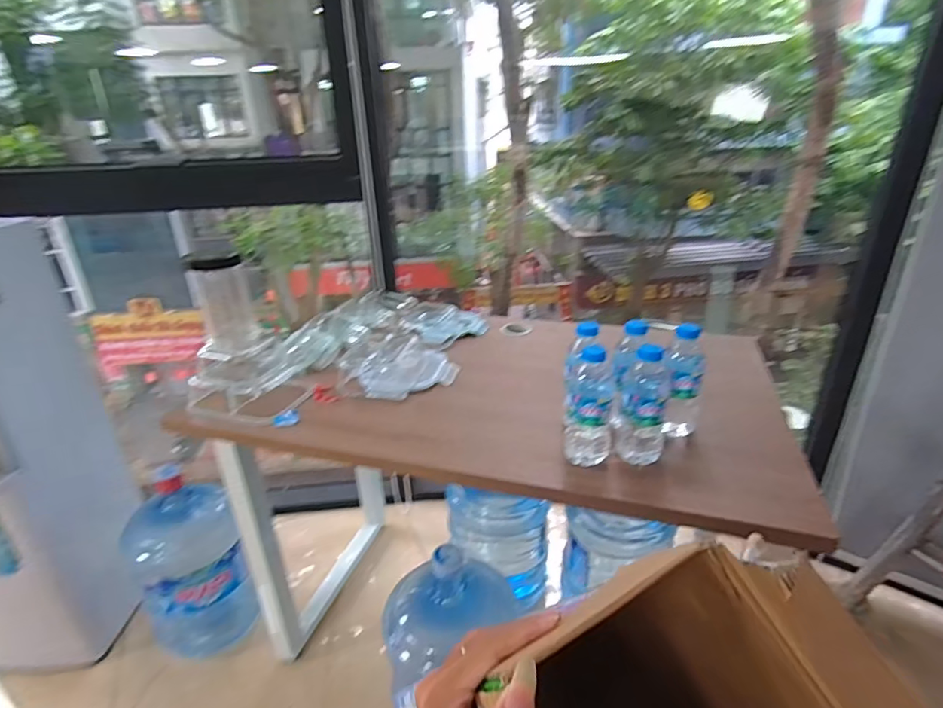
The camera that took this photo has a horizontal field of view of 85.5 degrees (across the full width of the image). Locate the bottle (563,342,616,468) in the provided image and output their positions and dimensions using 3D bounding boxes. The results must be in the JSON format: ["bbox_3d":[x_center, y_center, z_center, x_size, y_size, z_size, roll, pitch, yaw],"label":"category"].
[{"bbox_3d":[0.163,0.066,0.696,0.063,0.161,0.070,4,26,13],"label":"bottle"}]

